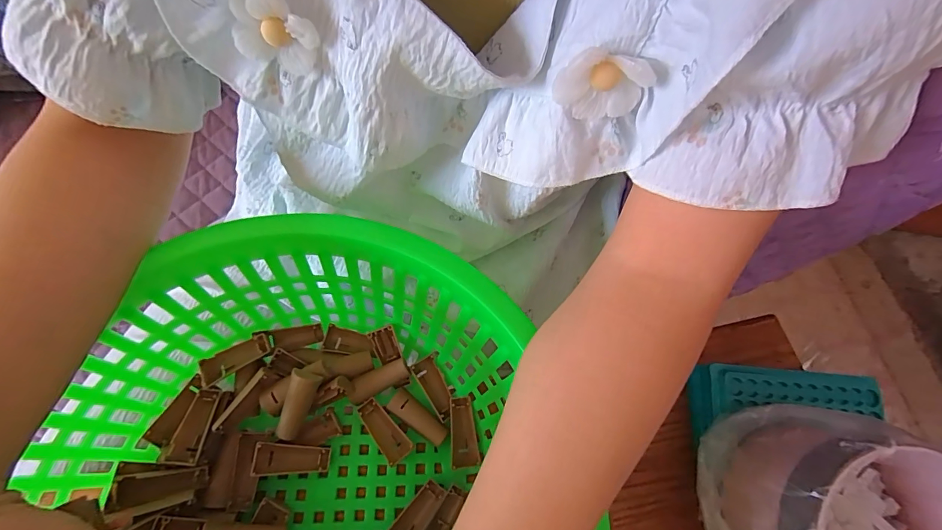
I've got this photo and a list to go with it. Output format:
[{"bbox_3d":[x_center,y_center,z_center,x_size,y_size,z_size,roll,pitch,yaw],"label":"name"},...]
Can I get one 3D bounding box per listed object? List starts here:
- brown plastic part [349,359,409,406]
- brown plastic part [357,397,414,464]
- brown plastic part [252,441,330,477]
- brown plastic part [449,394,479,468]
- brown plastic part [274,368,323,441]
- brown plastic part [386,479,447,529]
[{"bbox_3d":[-0.072,0.089,0.312,0.048,0.012,0.019,-30,71,-12],"label":"brown plastic part"},{"bbox_3d":[-0.066,0.124,0.307,0.019,0.010,0.049,-36,73,-14],"label":"brown plastic part"},{"bbox_3d":[-0.127,0.138,0.288,0.050,0.011,0.020,8,67,-16],"label":"brown plastic part"},{"bbox_3d":[-0.007,0.126,0.306,0.020,0.012,0.049,-7,68,-4],"label":"brown plastic part"},{"bbox_3d":[-0.124,0.099,0.287,0.019,0.011,0.051,22,97,8],"label":"brown plastic part"},{"bbox_3d":[-0.040,0.177,0.286,0.020,0.011,0.049,35,71,13],"label":"brown plastic part"}]

